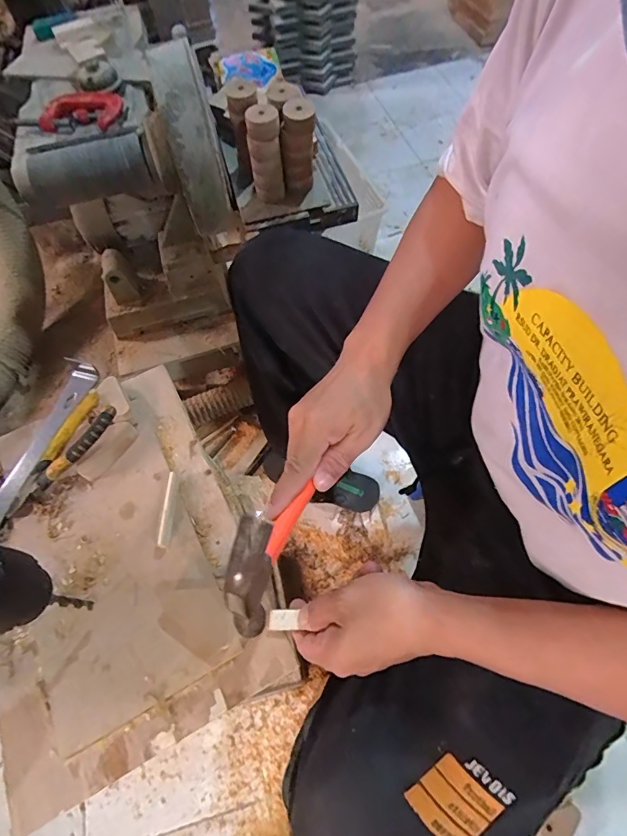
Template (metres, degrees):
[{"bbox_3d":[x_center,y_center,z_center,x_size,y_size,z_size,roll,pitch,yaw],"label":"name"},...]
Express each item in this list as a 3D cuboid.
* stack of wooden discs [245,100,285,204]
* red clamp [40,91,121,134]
[{"bbox_3d":[-0.058,-0.326,0.534,0.040,0.101,0.032,-7,62,0],"label":"stack of wooden discs"},{"bbox_3d":[-0.343,-0.455,0.633,0.119,0.021,0.079,9,63,9],"label":"red clamp"}]

